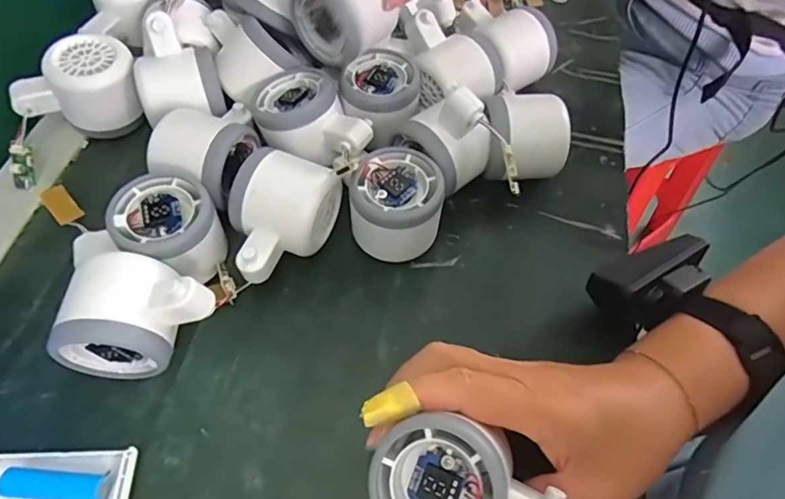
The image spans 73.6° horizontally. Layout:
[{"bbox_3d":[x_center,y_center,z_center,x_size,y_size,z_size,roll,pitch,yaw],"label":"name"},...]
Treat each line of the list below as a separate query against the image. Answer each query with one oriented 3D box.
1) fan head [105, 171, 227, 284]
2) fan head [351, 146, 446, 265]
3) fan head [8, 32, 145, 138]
[{"bbox_3d":[-0.137,-0.009,0.326,0.055,0.051,0.063,-38,68,-24],"label":"fan head"},{"bbox_3d":[0.002,-0.024,0.341,0.056,0.051,0.064,10,58,2],"label":"fan head"},{"bbox_3d":[-0.229,-0.120,0.388,0.083,0.054,0.058,-5,58,-7],"label":"fan head"}]

